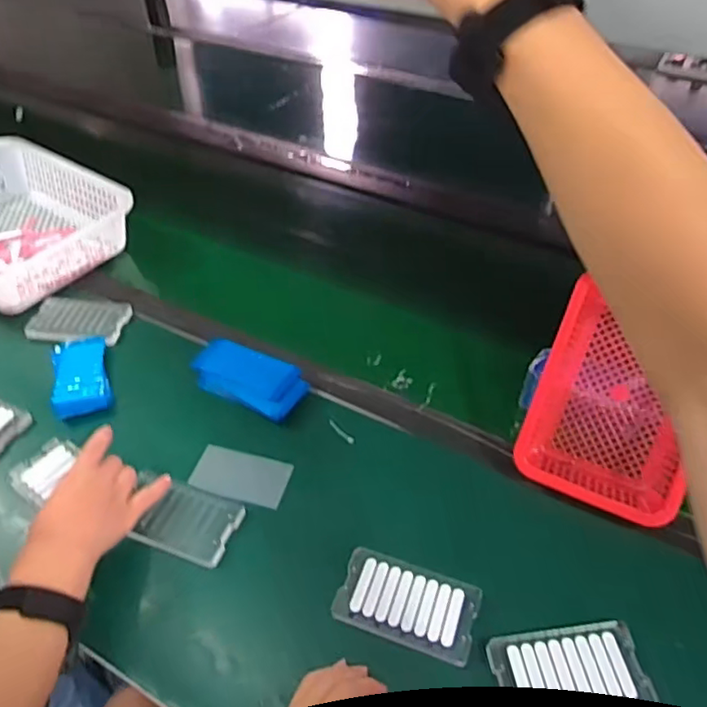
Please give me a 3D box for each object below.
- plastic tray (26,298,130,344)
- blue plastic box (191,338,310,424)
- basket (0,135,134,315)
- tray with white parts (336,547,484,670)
[{"bbox_3d":[-0.367,-0.044,0.809,0.127,0.012,0.077,5,45,5],"label":"plastic tray"},{"bbox_3d":[-0.127,0.028,0.725,0.142,0.027,0.070,23,49,21],"label":"blue plastic box"},{"bbox_3d":[-0.530,-0.199,0.912,0.336,0.094,0.250,25,50,23],"label":"basket"},{"bbox_3d":[0.049,0.227,0.548,0.122,0.011,0.071,15,47,14],"label":"tray with white parts"}]

